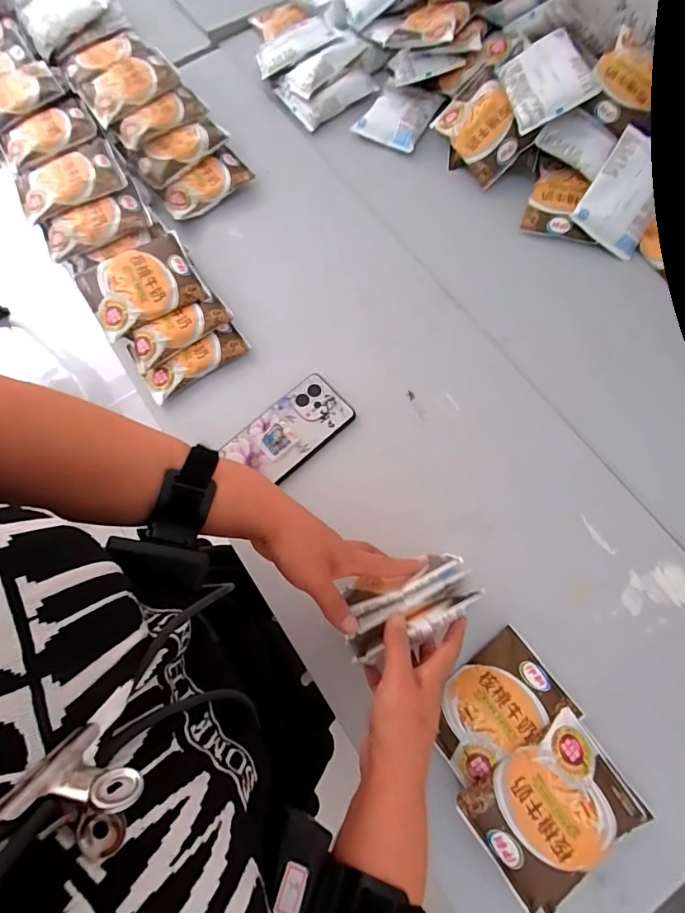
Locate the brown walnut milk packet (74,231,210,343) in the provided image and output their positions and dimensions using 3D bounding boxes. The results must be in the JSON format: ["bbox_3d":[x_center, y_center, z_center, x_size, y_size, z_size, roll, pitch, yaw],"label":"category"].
[{"bbox_3d":[-0.241,-0.206,0.552,0.128,0.028,0.094,-28,73,-7],"label":"brown walnut milk packet"}]

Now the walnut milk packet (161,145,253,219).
[{"bbox_3d":[-0.190,-0.375,0.644,0.120,0.030,0.062,-35,74,-9],"label":"walnut milk packet"}]

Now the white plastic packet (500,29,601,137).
[{"bbox_3d":[0.254,-0.483,0.589,0.091,0.019,0.125,-21,72,20],"label":"white plastic packet"}]

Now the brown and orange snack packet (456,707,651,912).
[{"bbox_3d":[0.183,0.307,0.401,0.131,0.017,0.101,-33,74,-8],"label":"brown and orange snack packet"}]

